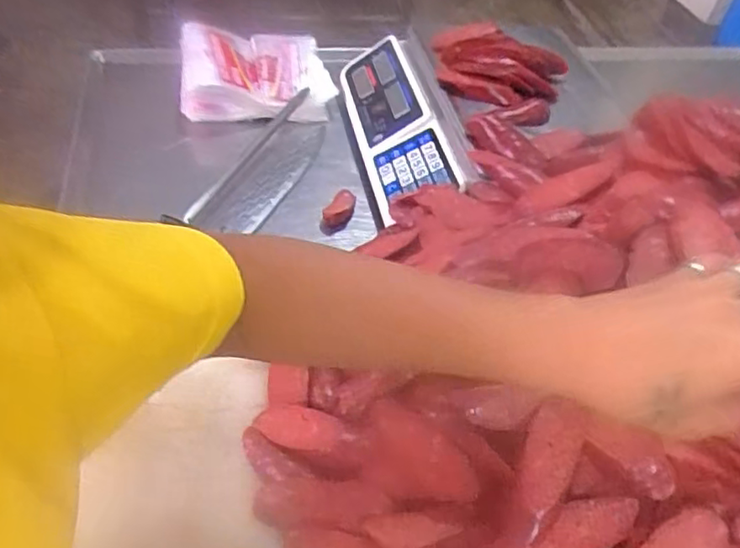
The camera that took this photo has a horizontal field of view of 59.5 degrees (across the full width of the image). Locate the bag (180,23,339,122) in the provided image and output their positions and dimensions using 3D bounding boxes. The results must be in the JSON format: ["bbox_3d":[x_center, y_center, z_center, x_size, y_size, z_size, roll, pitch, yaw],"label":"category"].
[{"bbox_3d":[-0.147,-0.263,0.842,0.190,0.075,0.138,-4,47,-10],"label":"bag"}]

